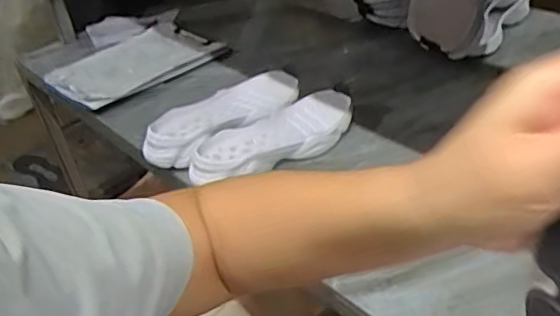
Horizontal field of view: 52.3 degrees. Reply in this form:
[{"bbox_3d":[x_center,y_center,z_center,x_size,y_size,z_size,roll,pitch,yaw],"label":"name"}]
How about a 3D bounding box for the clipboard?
[{"bbox_3d":[-0.282,-0.183,1.099,0.291,0.018,0.228,-32,42,-34],"label":"clipboard"}]

